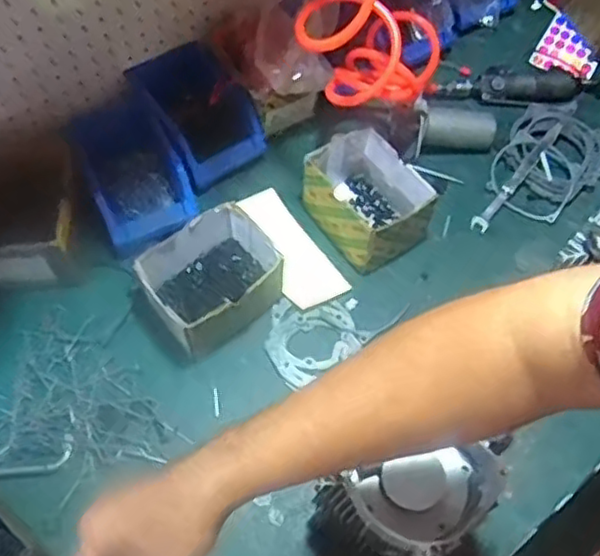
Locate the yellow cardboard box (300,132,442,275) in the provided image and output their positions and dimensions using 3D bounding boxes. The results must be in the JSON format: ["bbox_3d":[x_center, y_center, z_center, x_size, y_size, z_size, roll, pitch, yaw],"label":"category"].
[{"bbox_3d":[0.086,-0.097,0.855,0.114,0.107,0.146,-32,67,-19],"label":"yellow cardboard box"}]

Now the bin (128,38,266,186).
[{"bbox_3d":[-0.130,-0.214,0.911,0.123,0.114,0.158,-28,66,-17],"label":"bin"}]

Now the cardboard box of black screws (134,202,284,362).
[{"bbox_3d":[-0.100,0.004,0.794,0.158,0.092,0.134,-30,67,-18],"label":"cardboard box of black screws"}]

